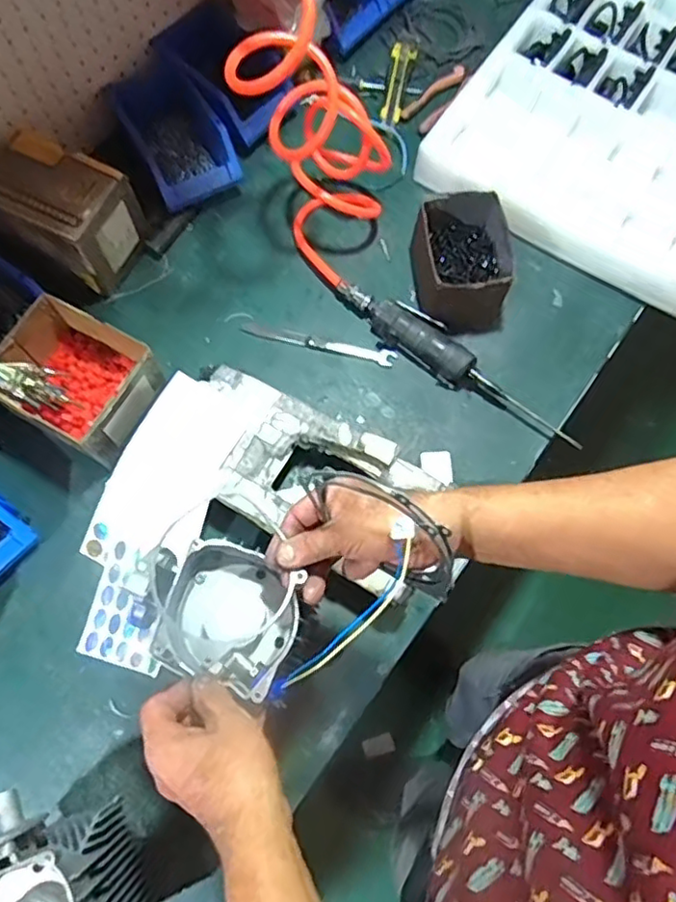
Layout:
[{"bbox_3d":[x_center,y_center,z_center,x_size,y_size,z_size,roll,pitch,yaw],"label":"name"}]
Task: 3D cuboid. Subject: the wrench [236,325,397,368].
[{"bbox_3d":[-0.025,-0.141,0.820,0.201,0.010,0.022,13,72,3],"label":"wrench"}]

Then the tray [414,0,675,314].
[{"bbox_3d":[0.428,-0.491,0.891,0.430,0.057,0.526,34,88,5],"label":"tray"}]

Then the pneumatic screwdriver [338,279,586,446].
[{"bbox_3d":[0.151,-0.113,0.801,0.362,0.039,0.052,34,74,9],"label":"pneumatic screwdriver"}]

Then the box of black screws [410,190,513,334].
[{"bbox_3d":[0.160,-0.241,0.814,0.110,0.105,0.147,-10,72,-5],"label":"box of black screws"}]

